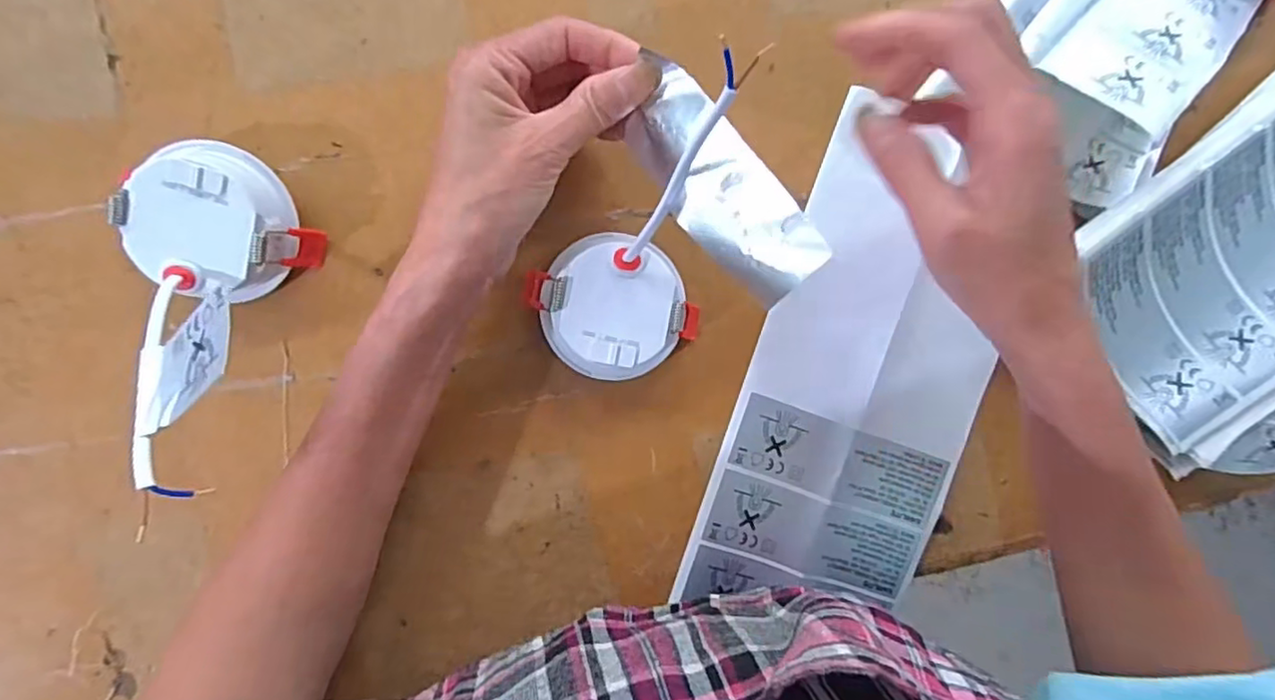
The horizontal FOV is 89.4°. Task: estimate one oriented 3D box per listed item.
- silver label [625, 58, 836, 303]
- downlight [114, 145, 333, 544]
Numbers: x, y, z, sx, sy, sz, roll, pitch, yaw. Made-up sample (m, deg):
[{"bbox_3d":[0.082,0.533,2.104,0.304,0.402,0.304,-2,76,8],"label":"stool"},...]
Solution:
[{"bbox_3d":[0.031,-0.065,0.255,0.039,0.008,0.103,-40,71,23],"label":"silver label"},{"bbox_3d":[-0.191,-0.021,0.269,0.076,0.082,0.137,11,92,-8],"label":"downlight"}]

